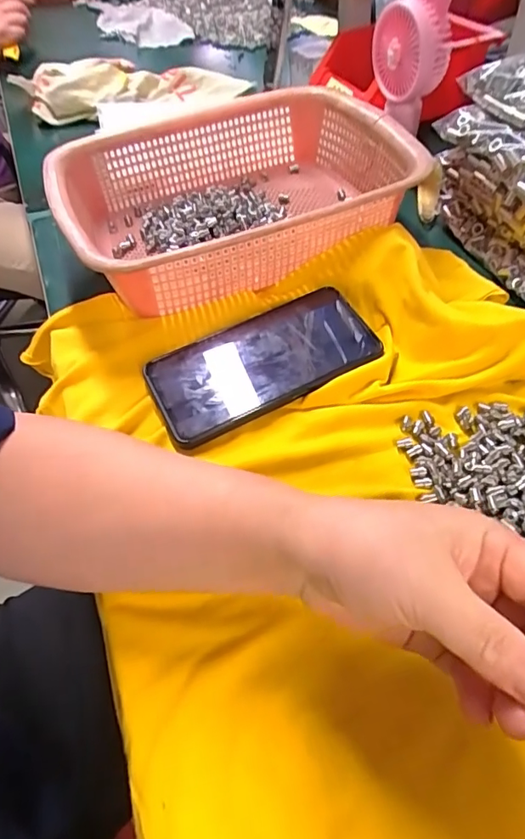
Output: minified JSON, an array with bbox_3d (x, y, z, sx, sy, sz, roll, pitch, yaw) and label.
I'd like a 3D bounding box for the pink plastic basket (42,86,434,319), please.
[{"bbox_3d":[-0.026,-0.199,0.444,0.287,0.074,0.214,-24,55,-13],"label":"pink plastic basket"}]

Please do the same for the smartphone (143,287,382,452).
[{"bbox_3d":[0.000,-0.042,0.362,0.160,0.015,0.077,-24,56,-12],"label":"smartphone"}]

